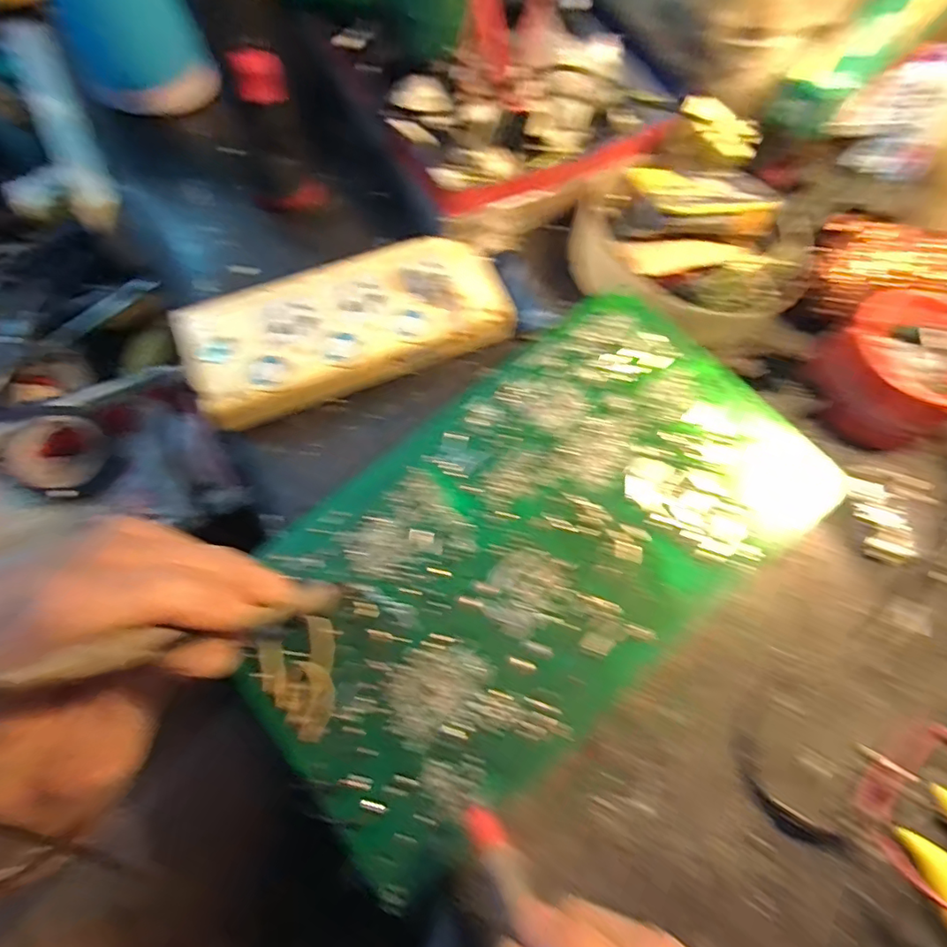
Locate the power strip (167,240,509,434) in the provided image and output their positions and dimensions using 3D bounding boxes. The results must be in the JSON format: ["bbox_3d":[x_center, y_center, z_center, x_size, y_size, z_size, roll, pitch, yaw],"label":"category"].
[{"bbox_3d":[-0.071,-0.087,0.309,0.174,0.033,0.077,-22,72,-10],"label":"power strip"}]

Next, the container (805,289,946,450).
[{"bbox_3d":[0.255,-0.061,0.317,0.090,0.040,0.084,1,69,-2],"label":"container"}]

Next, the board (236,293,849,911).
[{"bbox_3d":[0.024,0.033,0.256,0.269,0.006,0.157,-39,74,-11],"label":"board"}]

